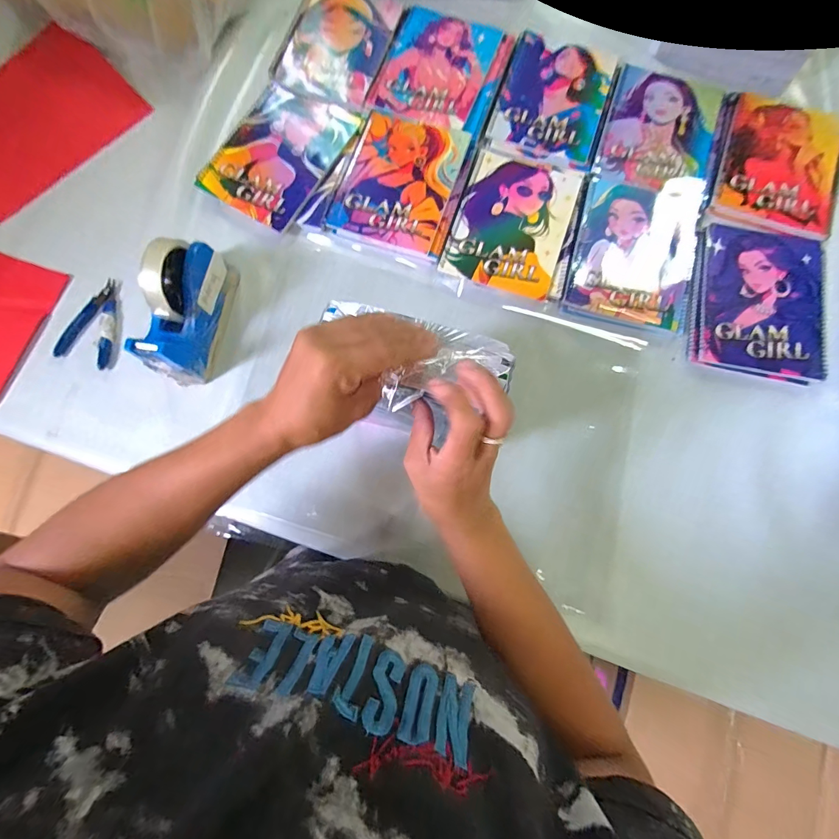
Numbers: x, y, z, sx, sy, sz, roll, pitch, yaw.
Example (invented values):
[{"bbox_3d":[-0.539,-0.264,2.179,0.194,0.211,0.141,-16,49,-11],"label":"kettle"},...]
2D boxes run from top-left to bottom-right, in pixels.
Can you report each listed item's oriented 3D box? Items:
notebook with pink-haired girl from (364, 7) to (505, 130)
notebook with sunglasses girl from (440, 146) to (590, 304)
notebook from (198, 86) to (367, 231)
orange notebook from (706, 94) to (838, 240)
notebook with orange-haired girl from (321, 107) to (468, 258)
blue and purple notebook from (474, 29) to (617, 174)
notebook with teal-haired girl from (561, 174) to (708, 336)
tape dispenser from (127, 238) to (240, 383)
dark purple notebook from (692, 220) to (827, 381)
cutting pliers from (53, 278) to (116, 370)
[{"bbox_3d":[0.023,-0.527,0.588,0.154,0.007,0.197,17,80,4],"label":"notebook with pink-haired girl"},{"bbox_3d":[0.131,-0.268,0.537,0.160,0.007,0.200,17,80,4],"label":"notebook with sunglasses girl"},{"bbox_3d":[-0.201,-0.377,0.559,0.156,0.011,0.202,31,81,6],"label":"notebook"},{"bbox_3d":[0.497,-0.353,0.557,0.172,0.020,0.209,18,80,4],"label":"orange notebook"},{"bbox_3d":[-0.028,-0.333,0.551,0.148,0.008,0.193,17,80,4],"label":"notebook with orange-haired girl"},{"bbox_3d":[0.192,-0.468,0.577,0.154,0.007,0.219,17,80,4],"label":"blue and purple notebook"},{"bbox_3d":[0.292,-0.231,0.527,0.160,0.007,0.229,16,80,4],"label":"notebook with teal-haired girl"},{"bbox_3d":[-0.282,-0.135,0.471,0.057,0.105,0.166,14,80,4],"label":"tape dispenser"},{"bbox_3d":[0.442,-0.154,0.511,0.170,0.010,0.199,11,80,3],"label":"dark purple notebook"},{"bbox_3d":[-0.421,-0.125,0.522,0.070,0.008,0.115,23,81,5],"label":"cutting pliers"}]

